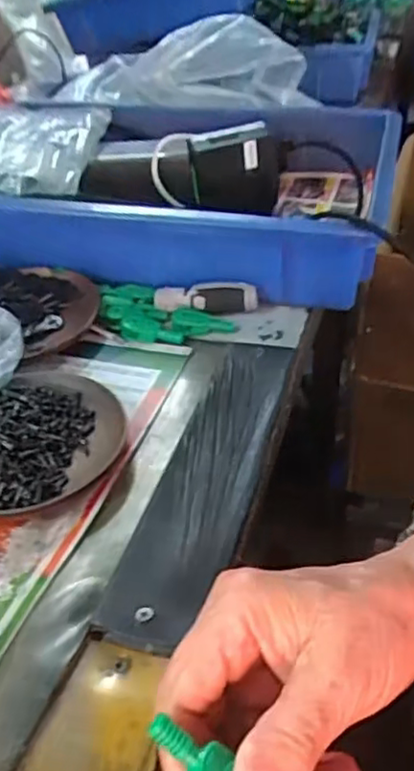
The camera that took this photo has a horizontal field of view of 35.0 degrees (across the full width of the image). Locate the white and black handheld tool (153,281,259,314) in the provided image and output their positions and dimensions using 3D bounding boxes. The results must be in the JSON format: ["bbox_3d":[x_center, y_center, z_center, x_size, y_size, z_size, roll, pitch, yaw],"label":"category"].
[{"bbox_3d":[-0.002,-0.067,0.497,0.078,0.020,0.014,3,38,5],"label":"white and black handheld tool"}]

